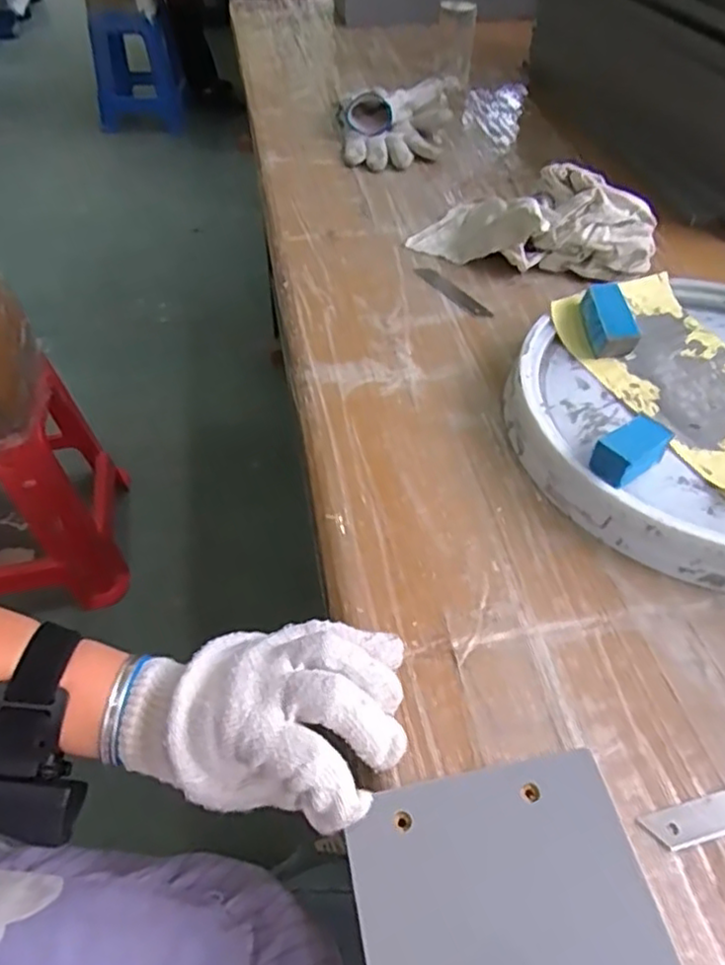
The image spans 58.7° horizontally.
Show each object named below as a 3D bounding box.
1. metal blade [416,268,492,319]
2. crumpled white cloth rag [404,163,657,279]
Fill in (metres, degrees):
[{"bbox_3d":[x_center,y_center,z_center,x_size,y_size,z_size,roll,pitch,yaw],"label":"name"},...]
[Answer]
[{"bbox_3d":[0.088,-0.183,0.621,0.019,0.004,0.101,-29,54,-21],"label":"metal blade"},{"bbox_3d":[0.170,-0.261,0.641,0.229,0.068,0.104,22,52,18],"label":"crumpled white cloth rag"}]

